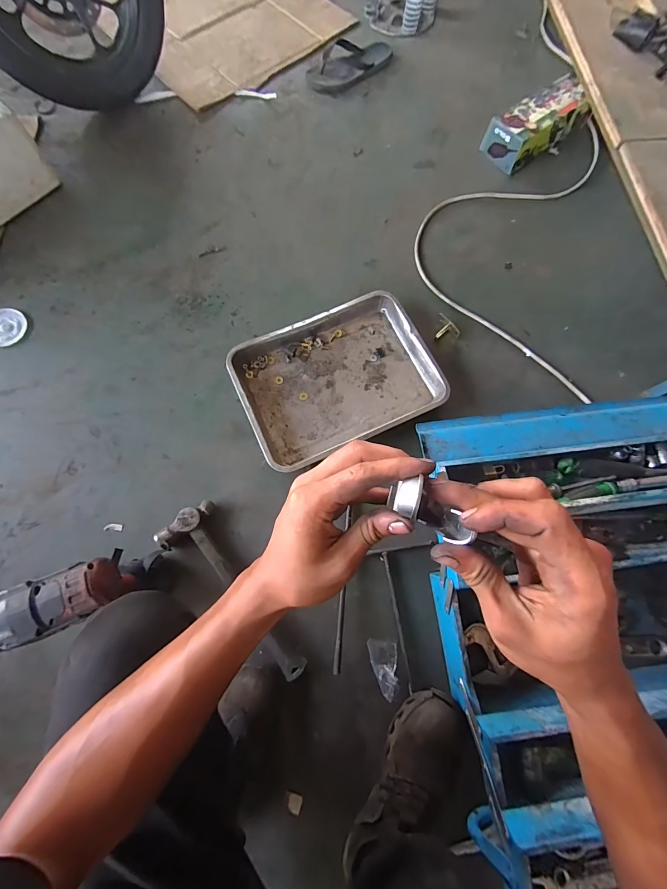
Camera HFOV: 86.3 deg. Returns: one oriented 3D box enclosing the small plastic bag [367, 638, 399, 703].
[{"bbox_3d":[0.088,0.387,0.612,0.050,0.028,0.090,-2,76,-2],"label":"small plastic bag"}]

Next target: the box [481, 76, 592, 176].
[{"bbox_3d":[0.501,-0.793,0.889,0.230,0.093,0.128,-34,79,-9],"label":"box"}]

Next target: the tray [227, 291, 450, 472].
[{"bbox_3d":[0.007,-0.139,0.746,0.388,0.051,0.285,-23,77,-7],"label":"tray"}]

